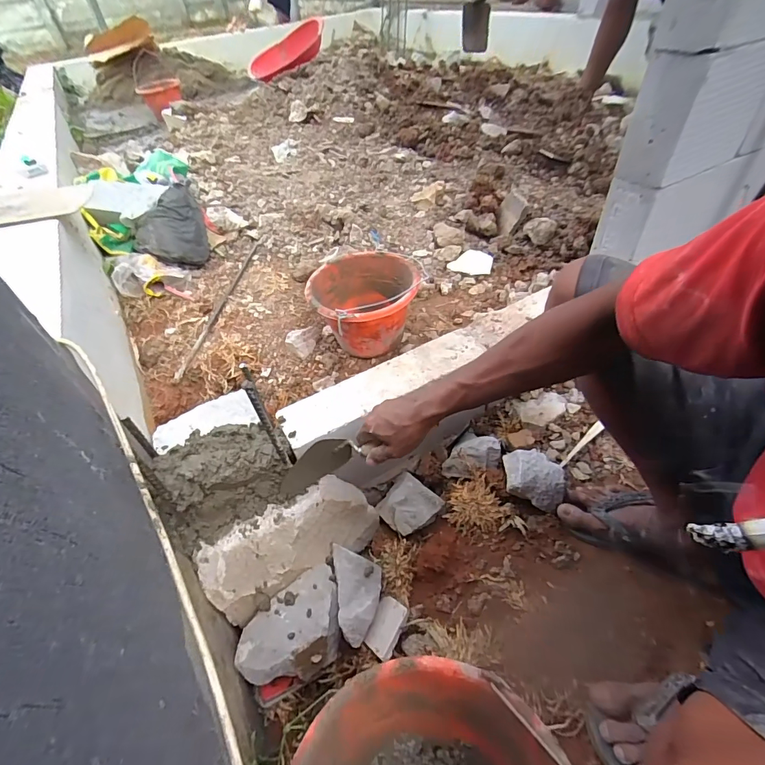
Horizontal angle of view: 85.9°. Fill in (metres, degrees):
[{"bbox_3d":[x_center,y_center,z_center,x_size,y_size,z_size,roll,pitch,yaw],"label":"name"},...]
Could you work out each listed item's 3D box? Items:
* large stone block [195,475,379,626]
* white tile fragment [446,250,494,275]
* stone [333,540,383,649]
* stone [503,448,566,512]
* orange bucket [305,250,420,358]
[{"bbox_3d":[-0.155,0.269,0.712,0.294,0.146,0.114,-29,49,-21],"label":"large stone block"},{"bbox_3d":[0.245,-0.335,1.139,0.122,0.006,0.071,9,85,-4],"label":"white tile fragment"},{"bbox_3d":[-0.037,0.333,0.664,0.072,0.041,0.139,-10,45,-4],"label":"stone"},{"bbox_3d":[0.270,0.167,0.731,0.100,0.045,0.093,9,47,15],"label":"stone"},{"bbox_3d":[-0.038,-0.167,0.945,0.230,0.159,0.235,-3,45,3],"label":"orange bucket"}]

